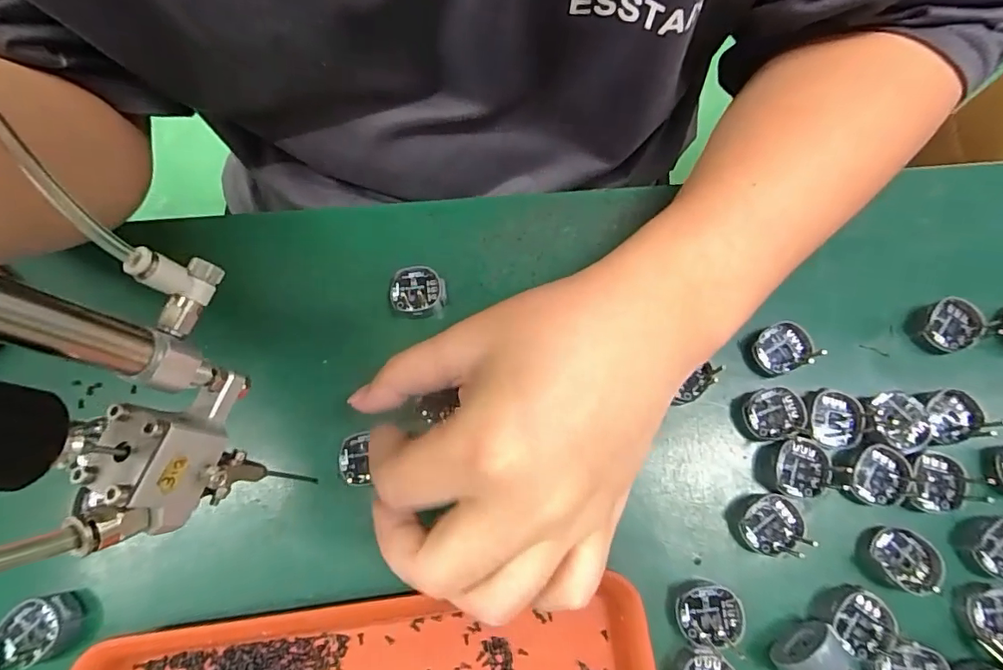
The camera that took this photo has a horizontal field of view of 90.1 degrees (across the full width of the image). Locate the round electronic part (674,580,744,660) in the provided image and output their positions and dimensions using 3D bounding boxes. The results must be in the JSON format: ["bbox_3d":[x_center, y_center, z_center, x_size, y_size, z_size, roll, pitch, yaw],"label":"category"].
[{"bbox_3d":[0.092,0.125,0.223,0.027,0.012,0.027,0,73,0],"label":"round electronic part"}]

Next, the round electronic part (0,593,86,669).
[{"bbox_3d":[-0.203,0.129,0.220,0.031,0.012,0.025,-24,76,-7],"label":"round electronic part"}]

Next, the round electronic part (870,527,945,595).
[{"bbox_3d":[0.185,0.103,0.229,0.026,0.010,0.026,0,73,0],"label":"round electronic part"}]

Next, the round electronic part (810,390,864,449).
[{"bbox_3d":[0.164,0.042,0.247,0.026,0.005,0.029,9,74,3],"label":"round electronic part"}]

